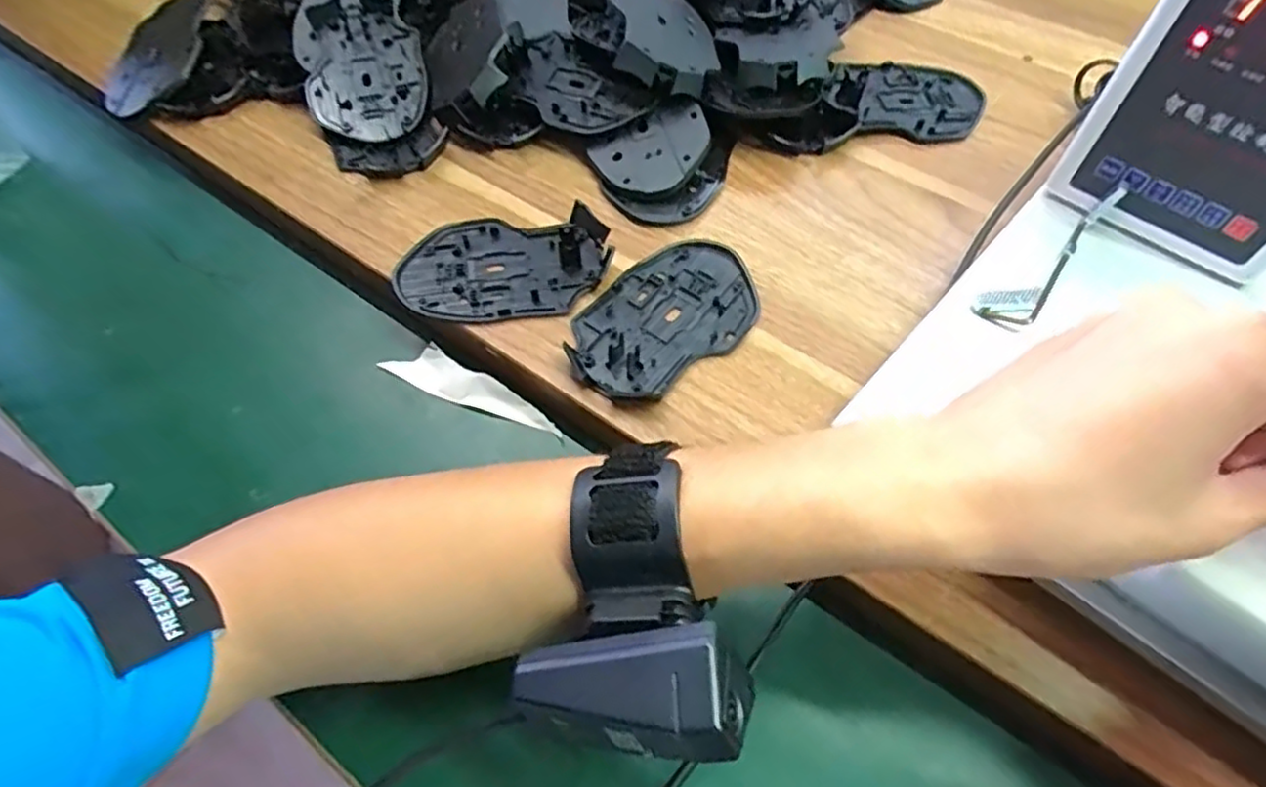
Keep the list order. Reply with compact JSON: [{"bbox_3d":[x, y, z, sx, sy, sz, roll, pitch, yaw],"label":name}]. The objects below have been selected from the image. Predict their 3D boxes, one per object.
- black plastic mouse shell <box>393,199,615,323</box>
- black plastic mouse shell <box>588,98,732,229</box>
[{"bbox_3d":[-0.070,-0.070,0.381,0.112,0.011,0.070,-3,62,1],"label":"black plastic mouse shell"},{"bbox_3d":[0.023,-0.138,0.416,0.083,0.025,0.072,-23,64,-9],"label":"black plastic mouse shell"}]

